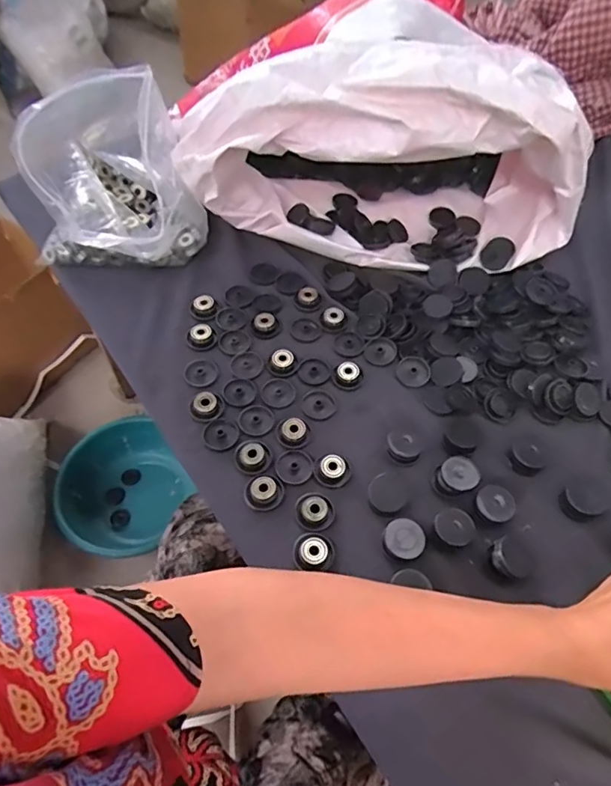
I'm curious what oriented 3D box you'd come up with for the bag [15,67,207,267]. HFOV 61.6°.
[{"bbox_3d":[-0.221,-0.246,0.561,0.167,0.173,0.206,-19,58,-15],"label":"bag"}]

